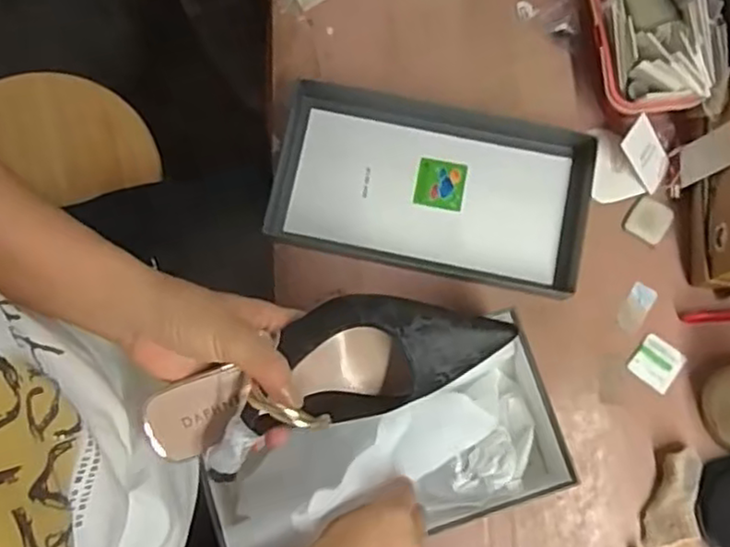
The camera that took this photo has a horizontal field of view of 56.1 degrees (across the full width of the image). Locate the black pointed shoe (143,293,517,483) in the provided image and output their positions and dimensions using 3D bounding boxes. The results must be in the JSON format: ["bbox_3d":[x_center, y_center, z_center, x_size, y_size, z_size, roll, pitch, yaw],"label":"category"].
[{"bbox_3d":[-0.023,0.063,0.447,0.236,0.078,0.078,-18,80,-11],"label":"black pointed shoe"}]

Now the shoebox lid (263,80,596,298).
[{"bbox_3d":[0.066,-0.087,0.690,0.309,0.031,0.169,11,80,3],"label":"shoebox lid"}]

